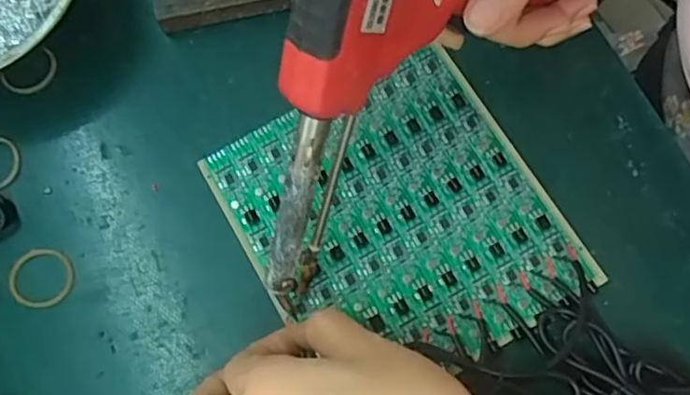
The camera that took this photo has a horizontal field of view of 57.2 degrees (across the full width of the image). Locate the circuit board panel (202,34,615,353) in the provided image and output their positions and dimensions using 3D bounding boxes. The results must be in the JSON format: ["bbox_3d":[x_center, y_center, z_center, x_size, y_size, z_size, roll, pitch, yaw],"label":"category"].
[{"bbox_3d":[0.024,0.011,0.312,0.139,0.004,0.149,-30,75,-6],"label":"circuit board panel"}]

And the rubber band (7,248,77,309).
[{"bbox_3d":[-0.149,0.039,0.310,0.032,0.004,0.029,-1,74,0],"label":"rubber band"}]

